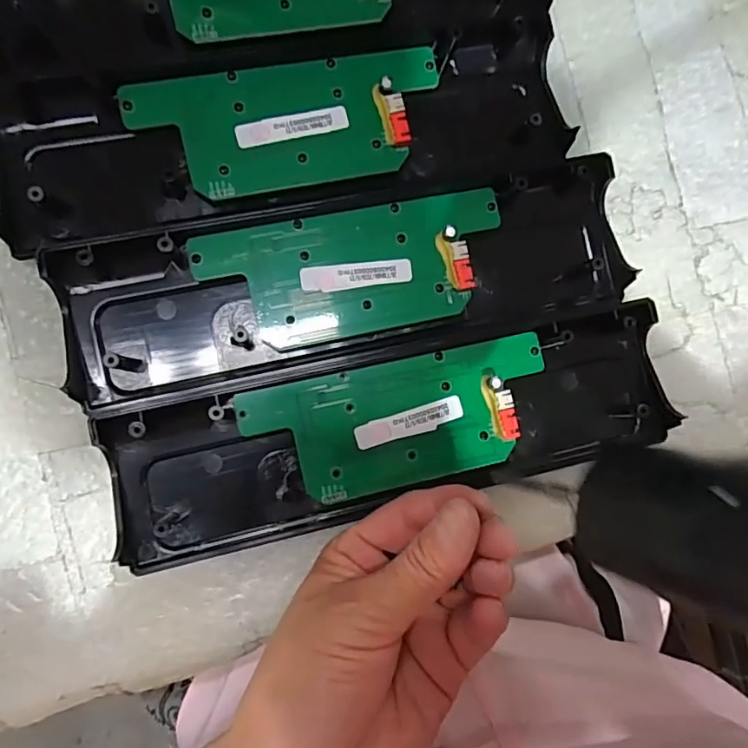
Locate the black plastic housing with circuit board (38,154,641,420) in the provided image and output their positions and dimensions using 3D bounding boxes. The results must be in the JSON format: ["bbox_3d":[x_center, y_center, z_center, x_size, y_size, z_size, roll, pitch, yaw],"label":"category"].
[{"bbox_3d":[-0.005,-0.041,0.234,0.245,0.017,0.068,-12,89,-8],"label":"black plastic housing with circuit board"}]

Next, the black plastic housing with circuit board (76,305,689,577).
[{"bbox_3d":[0.014,0.025,0.233,0.245,0.017,0.067,-13,89,-8],"label":"black plastic housing with circuit board"}]

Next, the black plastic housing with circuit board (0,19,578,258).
[{"bbox_3d":[-0.035,-0.109,0.233,0.246,0.014,0.072,-13,89,-8],"label":"black plastic housing with circuit board"}]

